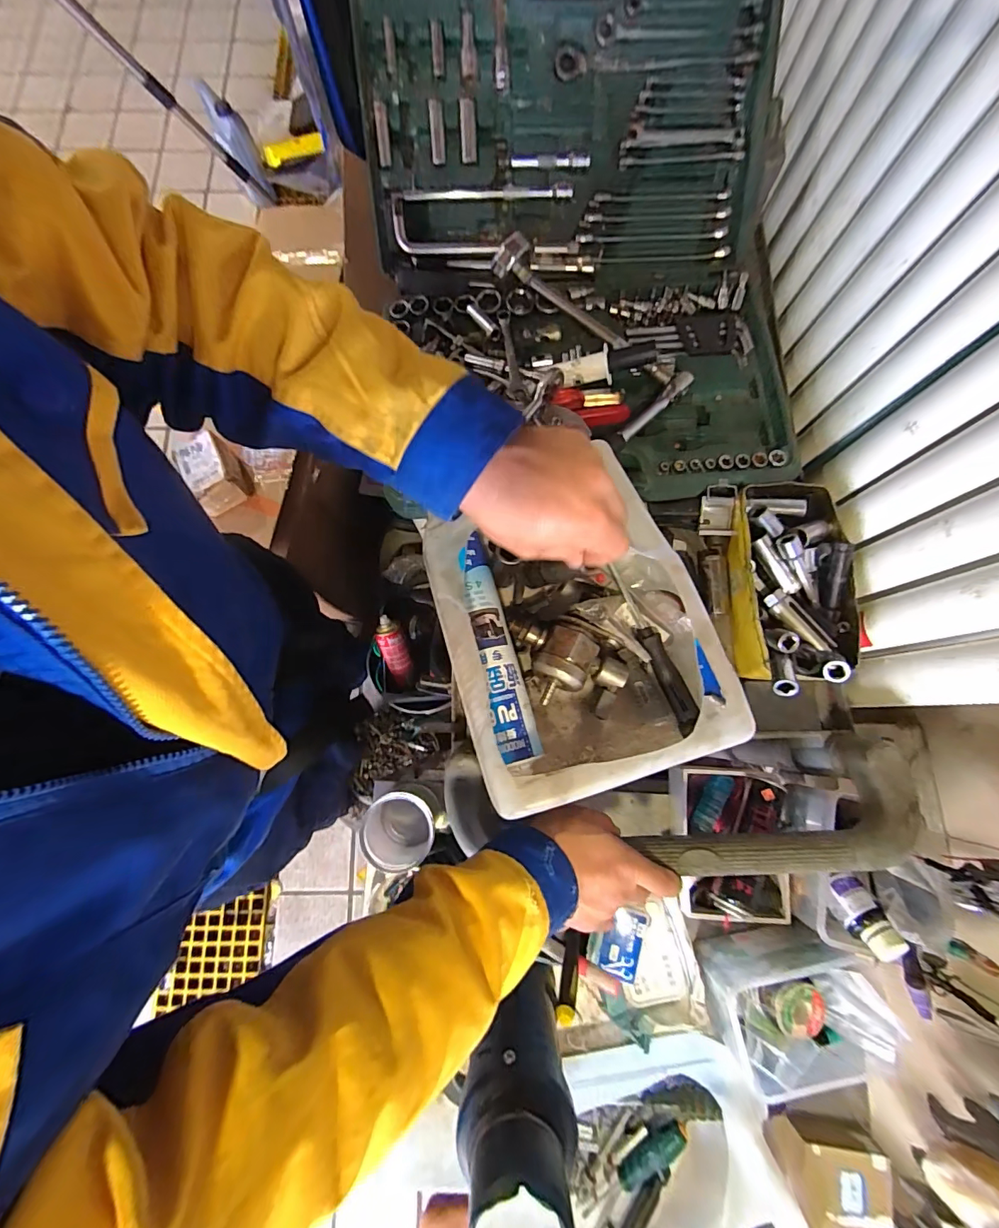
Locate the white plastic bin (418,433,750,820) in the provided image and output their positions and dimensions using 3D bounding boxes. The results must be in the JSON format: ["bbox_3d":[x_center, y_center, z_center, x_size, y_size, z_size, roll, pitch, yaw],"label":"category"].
[{"bbox_3d":[0.060,0.013,0.398,0.202,0.098,0.236,-16,79,-4],"label":"white plastic bin"}]

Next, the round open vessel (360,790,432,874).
[{"bbox_3d":[-0.126,0.254,0.561,0.078,0.088,0.079,0,78,-1],"label":"round open vessel"}]

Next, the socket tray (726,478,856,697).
[{"bbox_3d":[0.358,-0.037,0.565,0.135,0.078,0.253,4,78,0],"label":"socket tray"}]

